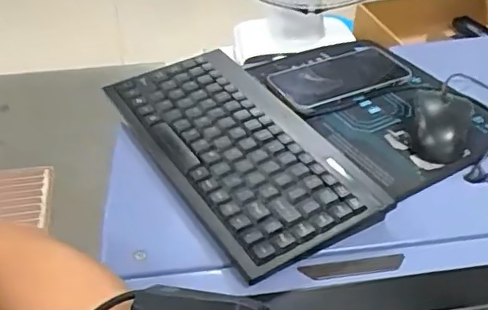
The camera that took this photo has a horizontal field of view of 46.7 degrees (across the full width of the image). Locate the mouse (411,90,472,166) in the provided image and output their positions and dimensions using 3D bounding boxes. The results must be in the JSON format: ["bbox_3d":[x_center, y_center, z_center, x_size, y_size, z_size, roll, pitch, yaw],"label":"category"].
[{"bbox_3d":[0.200,-0.034,0.573,0.053,0.031,0.103,12,41,12],"label":"mouse"}]

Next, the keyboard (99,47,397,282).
[{"bbox_3d":[-0.010,-0.008,0.534,0.143,0.032,0.278,-22,45,-25],"label":"keyboard"}]

